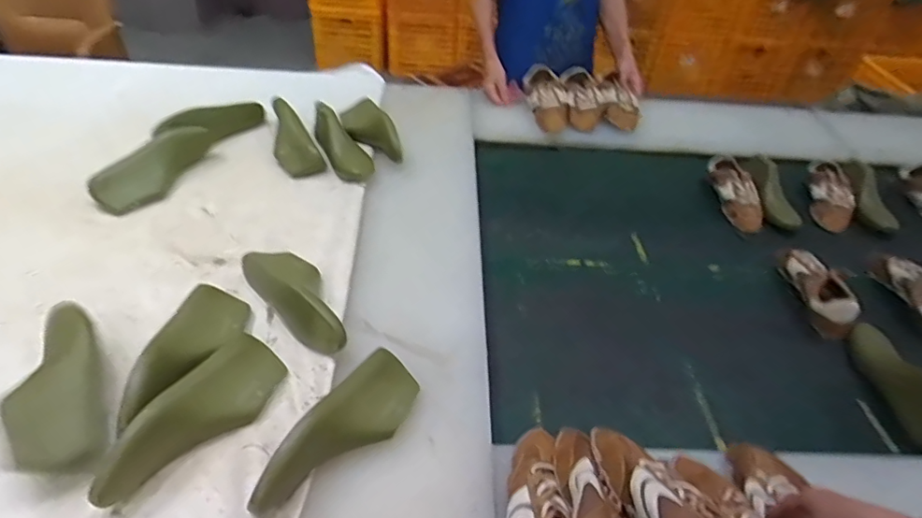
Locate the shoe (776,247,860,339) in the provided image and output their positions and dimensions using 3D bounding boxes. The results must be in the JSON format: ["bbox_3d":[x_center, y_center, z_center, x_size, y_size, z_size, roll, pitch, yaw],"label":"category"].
[{"bbox_3d":[0.715,0.047,1.041,0.098,0.068,0.205,0,45,-7],"label":"shoe"}]

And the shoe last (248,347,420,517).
[{"bbox_3d":[-0.141,0.217,0.657,0.084,0.072,0.247,23,45,19],"label":"shoe last"}]

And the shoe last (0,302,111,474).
[{"bbox_3d":[-0.508,0.164,0.674,0.082,0.083,0.232,-16,47,-23],"label":"shoe last"}]

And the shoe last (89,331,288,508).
[{"bbox_3d":[-0.324,0.197,0.659,0.085,0.079,0.251,20,44,16],"label":"shoe last"}]

